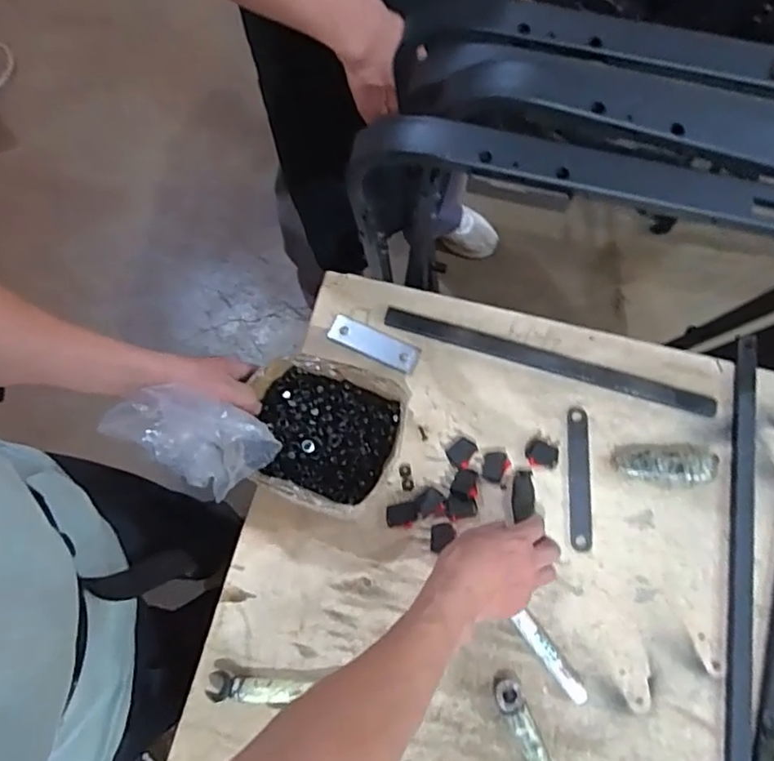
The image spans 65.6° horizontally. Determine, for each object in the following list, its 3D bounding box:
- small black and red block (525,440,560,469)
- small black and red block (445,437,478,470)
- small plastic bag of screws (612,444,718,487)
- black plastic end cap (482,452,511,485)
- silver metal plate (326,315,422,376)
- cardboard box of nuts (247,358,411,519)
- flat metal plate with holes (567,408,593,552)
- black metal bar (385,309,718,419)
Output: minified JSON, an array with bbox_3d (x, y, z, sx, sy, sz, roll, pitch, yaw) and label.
[{"bbox_3d":[0.165,0.079,0.634,0.032,0.009,0.026,24,77,8],"label":"small black and red block"},{"bbox_3d":[0.082,0.078,0.643,0.032,0.007,0.028,-33,77,-7],"label":"small black and red block"},{"bbox_3d":[0.291,0.088,0.623,0.104,0.022,0.041,-1,75,1],"label":"small plastic bag of screws"},{"bbox_3d":[0.116,0.092,0.637,0.027,0.004,0.033,10,75,4],"label":"black plastic end cap"},{"bbox_3d":[-0.016,-0.040,0.685,0.106,0.004,0.032,23,88,6],"label":"silver metal plate"},{"bbox_3d":[-0.065,0.055,0.607,0.153,0.063,0.138,13,76,5],"label":"cardboard box of nuts"},{"bbox_3d":[0.203,0.103,0.632,0.023,0.006,0.146,2,75,2],"label":"flat metal plate with holes"},{"bbox_3d":[0.174,-0.021,0.664,0.363,0.005,0.027,16,76,6],"label":"black metal bar"}]

